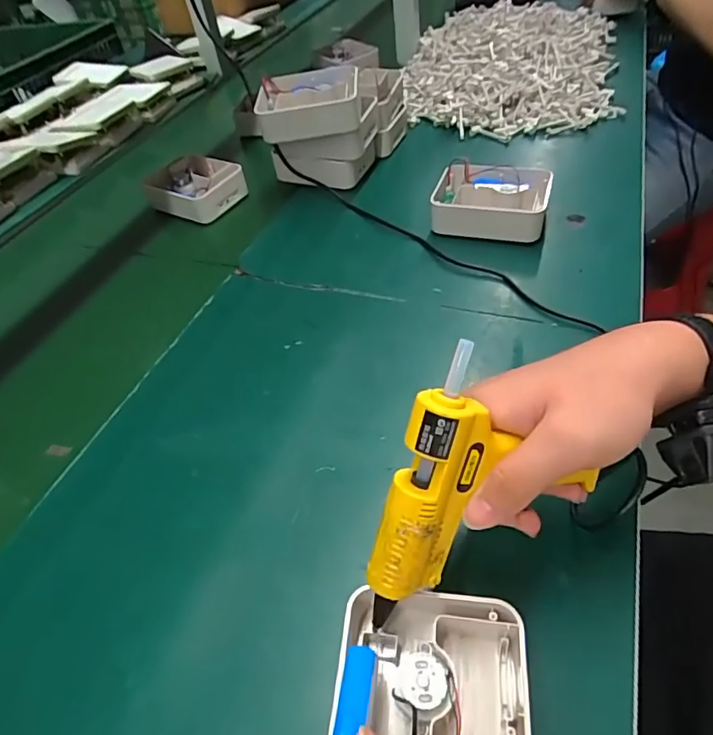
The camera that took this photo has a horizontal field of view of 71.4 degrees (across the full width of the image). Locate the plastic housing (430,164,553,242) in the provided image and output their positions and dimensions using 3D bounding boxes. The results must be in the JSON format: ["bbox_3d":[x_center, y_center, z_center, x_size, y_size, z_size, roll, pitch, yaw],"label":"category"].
[{"bbox_3d":[0.157,-0.195,0.586,0.129,0.051,0.101,11,50,16],"label":"plastic housing"}]

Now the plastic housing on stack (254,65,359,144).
[{"bbox_3d":[-0.062,-0.333,0.630,0.132,0.046,0.104,-4,47,6],"label":"plastic housing on stack"}]

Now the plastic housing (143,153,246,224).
[{"bbox_3d":[-0.232,-0.265,0.720,0.127,0.046,0.096,23,54,25],"label":"plastic housing"}]

